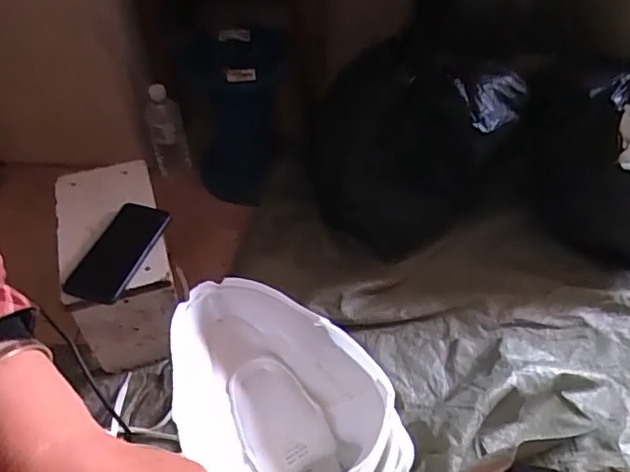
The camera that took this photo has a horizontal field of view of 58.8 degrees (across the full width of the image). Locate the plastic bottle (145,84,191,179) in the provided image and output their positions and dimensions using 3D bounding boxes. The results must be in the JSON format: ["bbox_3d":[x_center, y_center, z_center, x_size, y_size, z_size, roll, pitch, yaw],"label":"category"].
[{"bbox_3d":[-0.297,-0.208,1.114,0.070,0.176,0.075,-15,50,-12],"label":"plastic bottle"}]

